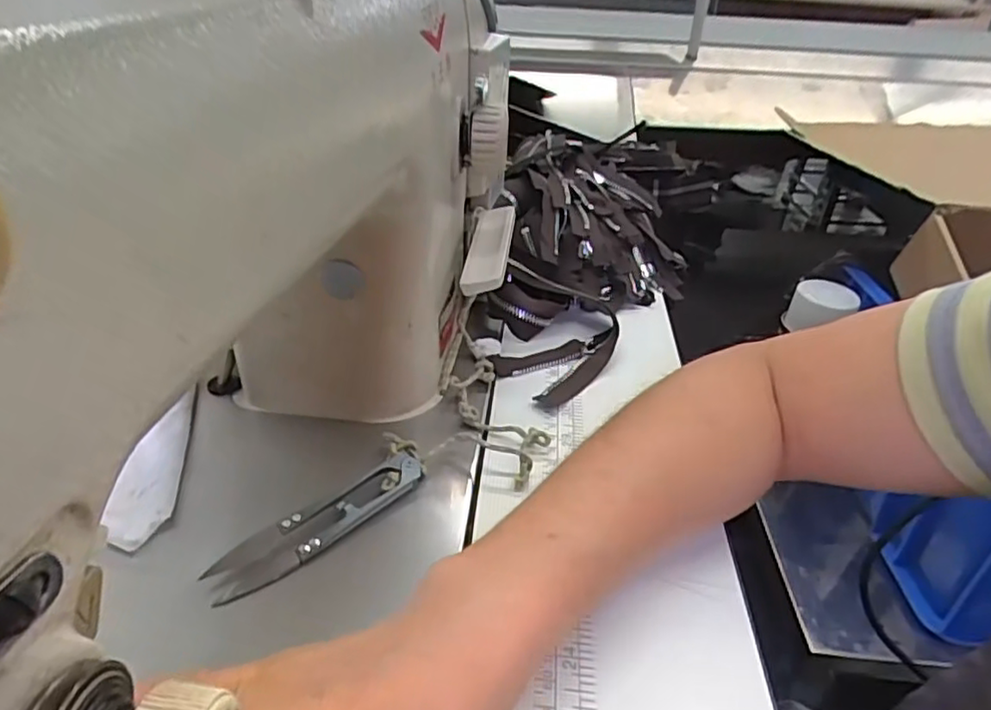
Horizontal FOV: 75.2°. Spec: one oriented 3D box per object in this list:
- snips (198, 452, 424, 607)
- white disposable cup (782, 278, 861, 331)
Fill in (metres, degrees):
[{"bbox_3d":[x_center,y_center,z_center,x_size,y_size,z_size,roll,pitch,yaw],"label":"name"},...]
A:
[{"bbox_3d":[-0.077,0.075,0.291,0.104,0.005,0.021,-31,64,-33],"label":"snips"},{"bbox_3d":[0.334,-0.047,0.660,0.062,0.040,0.056,1,34,-3],"label":"white disposable cup"}]

